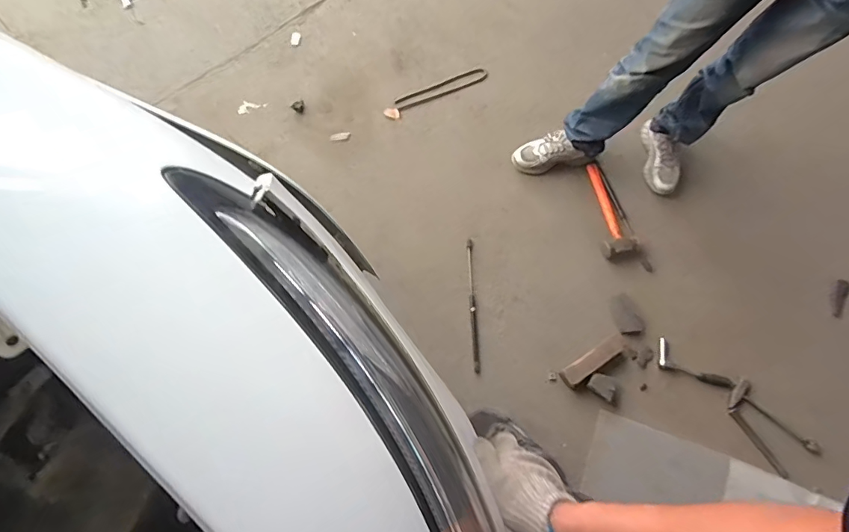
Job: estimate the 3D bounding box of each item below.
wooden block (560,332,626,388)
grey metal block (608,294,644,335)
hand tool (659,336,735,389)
[{"bbox_3d":[0.473,0.258,1.254,0.219,0.031,0.058,-32,75,-11],"label":"wooden block"},{"bbox_3d":[0.583,0.142,1.310,0.066,0.048,0.122,-27,74,-10],"label":"grey metal block"},{"bbox_3d":[0.755,0.295,1.283,0.220,0.024,0.073,32,74,9],"label":"hand tool"}]

